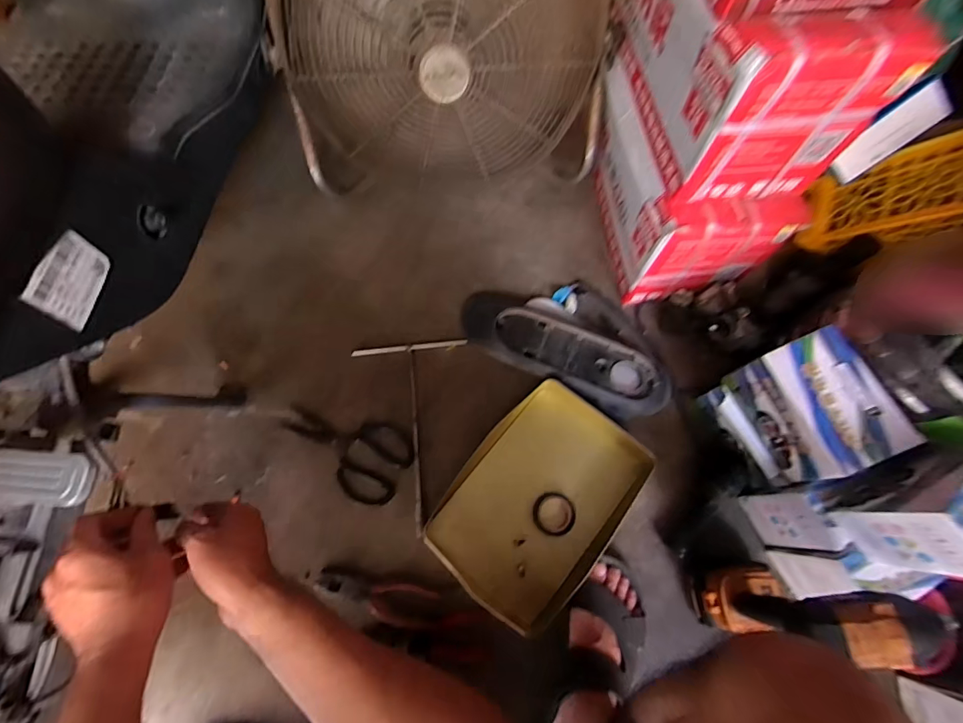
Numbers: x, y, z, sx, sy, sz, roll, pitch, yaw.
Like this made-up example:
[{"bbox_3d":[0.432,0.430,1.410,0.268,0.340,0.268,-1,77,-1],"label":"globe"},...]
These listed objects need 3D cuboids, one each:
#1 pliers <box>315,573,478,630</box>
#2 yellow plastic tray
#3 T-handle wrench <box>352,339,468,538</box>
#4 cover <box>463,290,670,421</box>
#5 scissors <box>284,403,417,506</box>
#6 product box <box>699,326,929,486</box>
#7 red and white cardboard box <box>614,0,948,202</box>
[{"bbox_3d":[-0.132,0.335,0.603,0.203,0.022,0.047,11,71,4],"label":"pliers"},{"bbox_3d":[0.082,0.199,0.631,0.223,0.055,0.310,35,74,12],"label":"yellow plastic tray"},{"bbox_3d":[-0.101,0.112,0.688,0.187,0.007,0.303,-8,72,-2],"label":"T-handle wrench"},{"bbox_3d":[0.142,-0.041,0.721,0.370,0.043,0.180,25,73,9],"label":"cover"},{"bbox_3d":[-0.213,0.128,0.670,0.209,0.012,0.118,27,73,10],"label":"scissors"},{"bbox_3d":[0.414,0.062,0.558,0.105,0.135,0.159,-28,73,-9],"label":"product box"},{"bbox_3d":[0.333,-0.444,0.572,0.206,0.198,0.392,-9,71,-3],"label":"red and white cardboard box"}]

